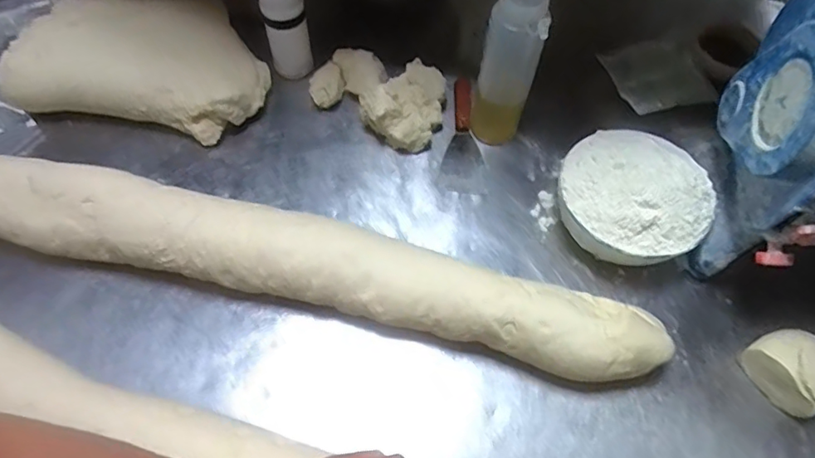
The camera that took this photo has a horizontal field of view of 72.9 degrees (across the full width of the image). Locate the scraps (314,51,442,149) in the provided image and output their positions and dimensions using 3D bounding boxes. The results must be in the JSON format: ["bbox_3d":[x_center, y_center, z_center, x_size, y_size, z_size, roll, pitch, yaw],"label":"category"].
[{"bbox_3d":[-0.046,-0.211,0.827,0.216,0.072,0.131,27,64,13],"label":"scraps"}]

